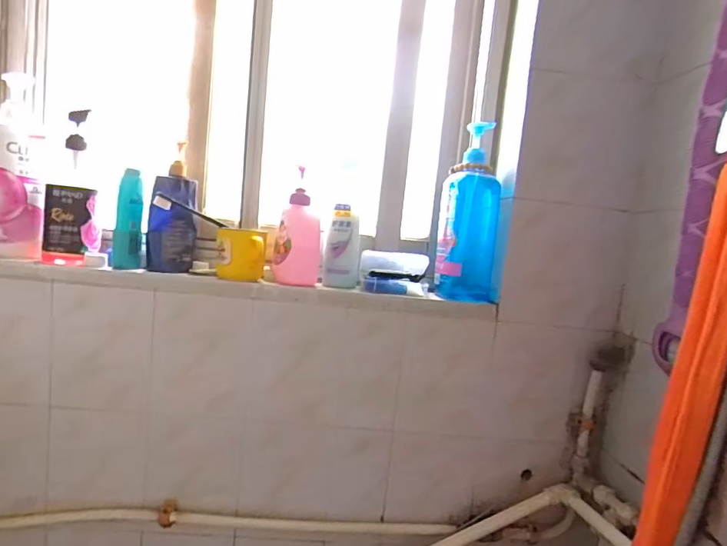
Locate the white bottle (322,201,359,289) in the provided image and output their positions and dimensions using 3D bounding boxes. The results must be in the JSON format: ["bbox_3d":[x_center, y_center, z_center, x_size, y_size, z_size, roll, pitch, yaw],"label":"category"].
[{"bbox_3d":[-0.035,-0.044,0.775,0.059,0.135,0.028,7,5,1],"label":"white bottle"}]

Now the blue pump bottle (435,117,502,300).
[{"bbox_3d":[0.181,-0.099,0.760,0.091,0.285,0.070,6,5,-4],"label":"blue pump bottle"}]

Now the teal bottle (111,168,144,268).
[{"bbox_3d":[-0.377,-0.085,0.734,0.042,0.153,0.033,4,6,-24],"label":"teal bottle"}]

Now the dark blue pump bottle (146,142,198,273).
[{"bbox_3d":[-0.322,-0.108,0.769,0.072,0.201,0.080,4,6,-29],"label":"dark blue pump bottle"}]

